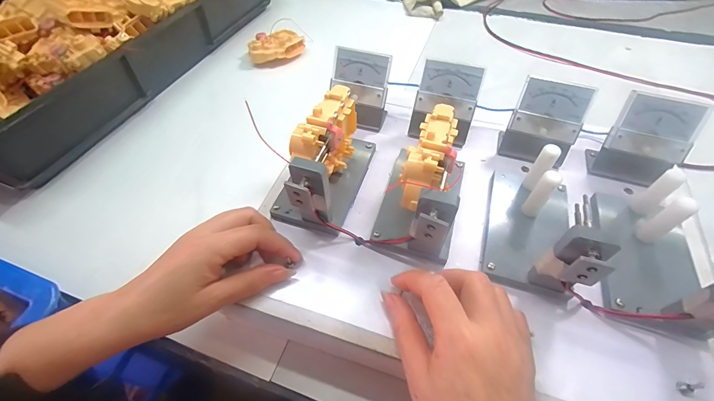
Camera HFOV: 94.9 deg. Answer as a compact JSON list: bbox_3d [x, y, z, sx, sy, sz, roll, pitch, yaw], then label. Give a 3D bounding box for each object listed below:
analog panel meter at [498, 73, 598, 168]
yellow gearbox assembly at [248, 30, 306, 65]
[{"bbox_3d":[0.191,-0.079,0.336,0.066,0.072,0.045,16,55,13],"label":"analog panel meter"},{"bbox_3d":[-0.146,-0.274,0.586,0.099,0.034,0.056,-37,61,-24],"label":"yellow gearbox assembly"}]

